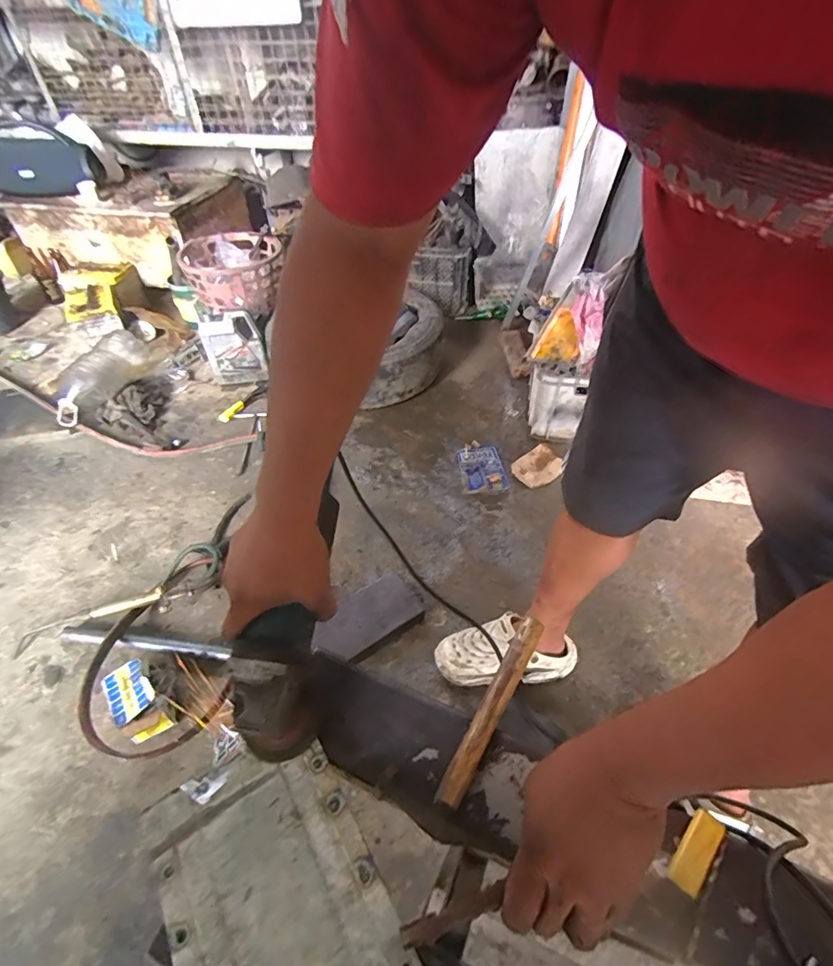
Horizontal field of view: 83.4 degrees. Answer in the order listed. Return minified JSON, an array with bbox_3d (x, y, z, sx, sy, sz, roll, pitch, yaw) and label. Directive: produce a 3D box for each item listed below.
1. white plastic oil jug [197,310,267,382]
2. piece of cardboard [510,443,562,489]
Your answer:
[{"bbox_3d":[-0.663,-0.490,1.707,0.201,0.236,0.087,-11,46,-10],"label":"white plastic oil jug"},{"bbox_3d":[0.373,-0.052,1.423,0.175,0.024,0.116,-31,65,-31],"label":"piece of cardboard"}]

